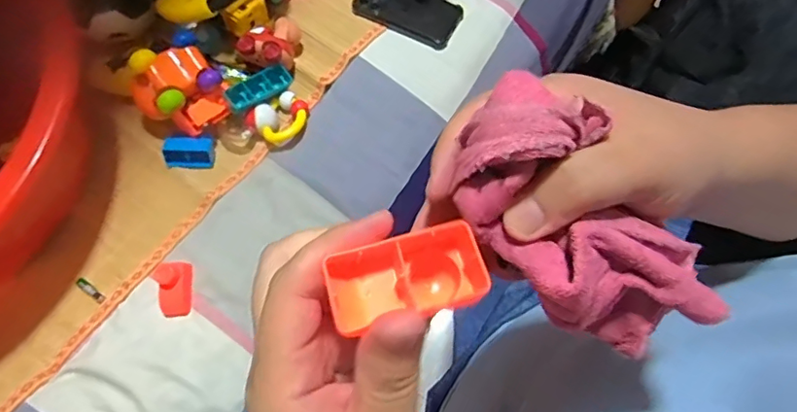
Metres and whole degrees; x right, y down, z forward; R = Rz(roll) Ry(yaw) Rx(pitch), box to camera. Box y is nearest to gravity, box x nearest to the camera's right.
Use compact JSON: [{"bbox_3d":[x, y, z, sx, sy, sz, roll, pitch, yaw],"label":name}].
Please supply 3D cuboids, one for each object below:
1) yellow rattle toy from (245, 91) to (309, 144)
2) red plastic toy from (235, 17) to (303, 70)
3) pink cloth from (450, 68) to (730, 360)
[{"bbox_3d":[-0.152,-0.115,0.692,0.057,0.026,0.073,43,76,15],"label":"yellow rattle toy"},{"bbox_3d":[-0.163,-0.208,0.716,0.085,0.058,0.057,-40,74,-13],"label":"red plastic toy"},{"bbox_3d":[0.077,0.010,0.231,0.133,0.041,0.072,47,75,-12],"label":"pink cloth"}]

